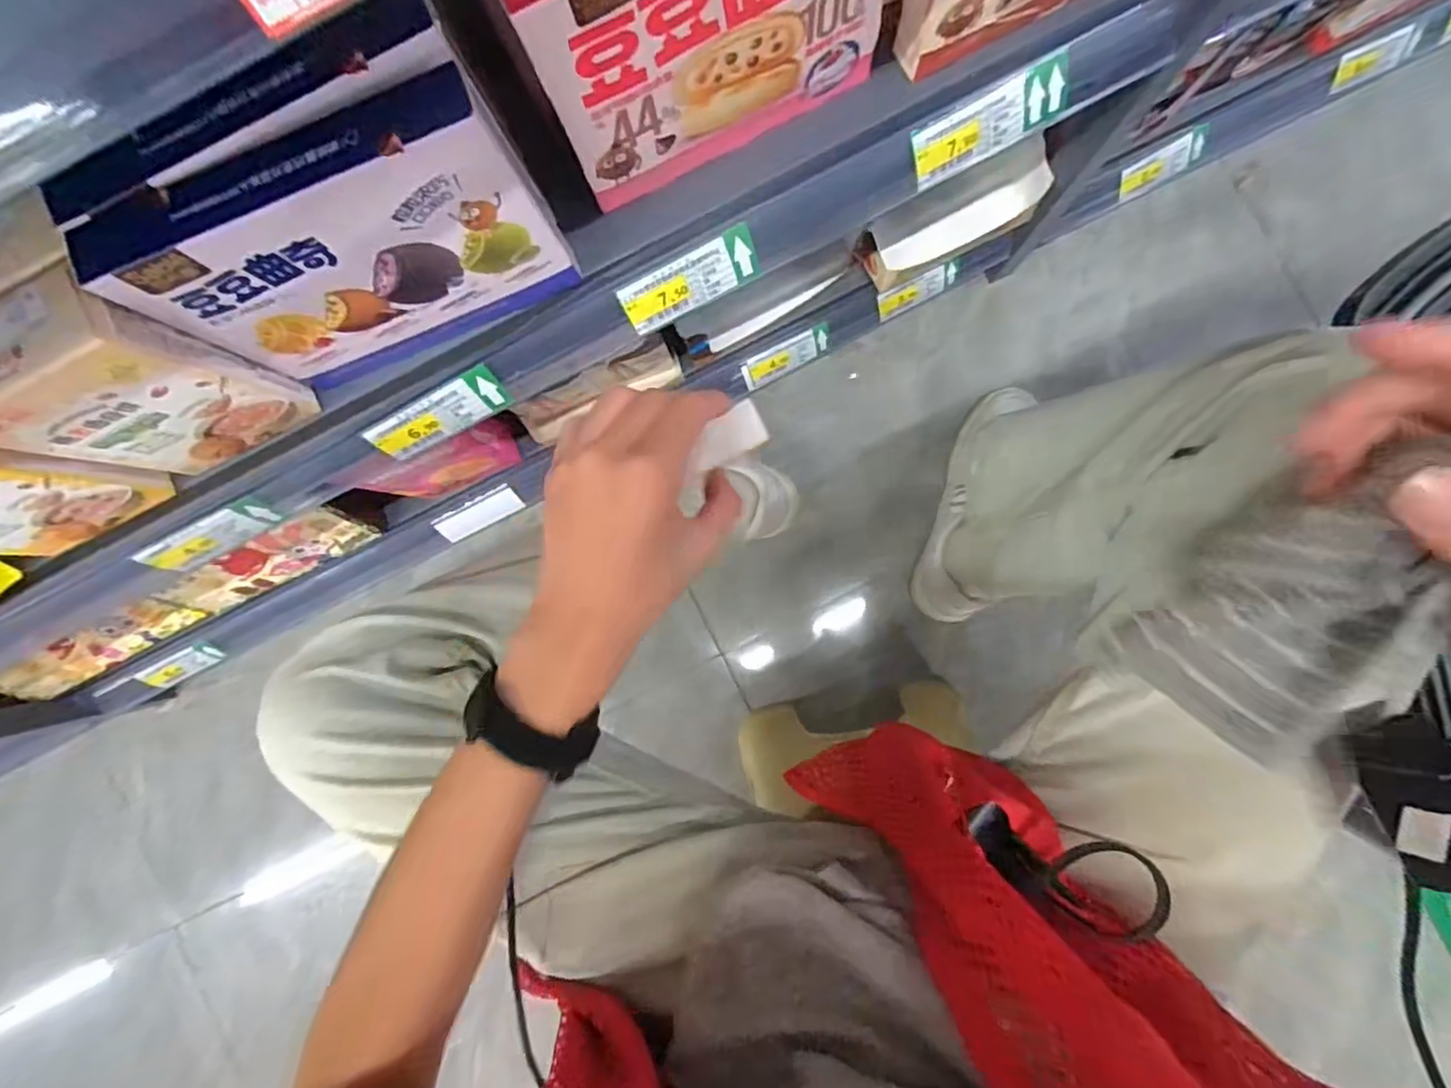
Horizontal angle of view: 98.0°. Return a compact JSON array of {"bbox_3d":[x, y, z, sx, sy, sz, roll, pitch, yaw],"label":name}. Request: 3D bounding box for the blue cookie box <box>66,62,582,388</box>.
[{"bbox_3d":[-0.189,-0.152,0.327,0.187,0.149,0.039,-23,87,3],"label":"blue cookie box"}]

